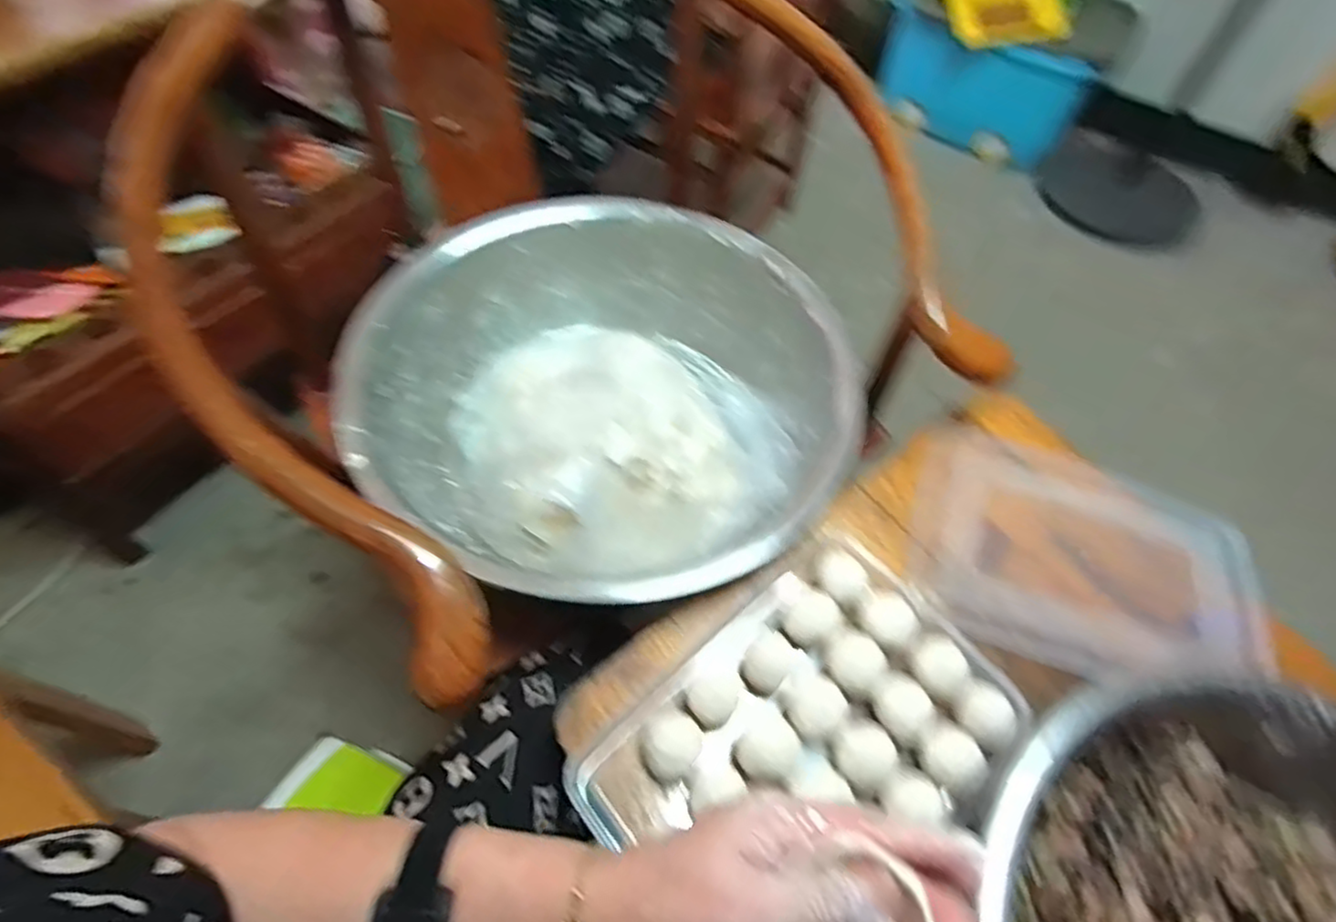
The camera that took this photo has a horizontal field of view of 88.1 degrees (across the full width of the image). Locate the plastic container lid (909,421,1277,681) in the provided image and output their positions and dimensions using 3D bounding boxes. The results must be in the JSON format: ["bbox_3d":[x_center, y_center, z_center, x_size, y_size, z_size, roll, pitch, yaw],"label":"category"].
[{"bbox_3d":[0.374,0.092,0.629,0.284,0.028,0.212,23,58,10],"label":"plastic container lid"}]

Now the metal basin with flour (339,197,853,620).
[{"bbox_3d":[-0.061,-0.067,0.740,0.483,0.146,0.450,2,57,-3],"label":"metal basin with flour"}]

